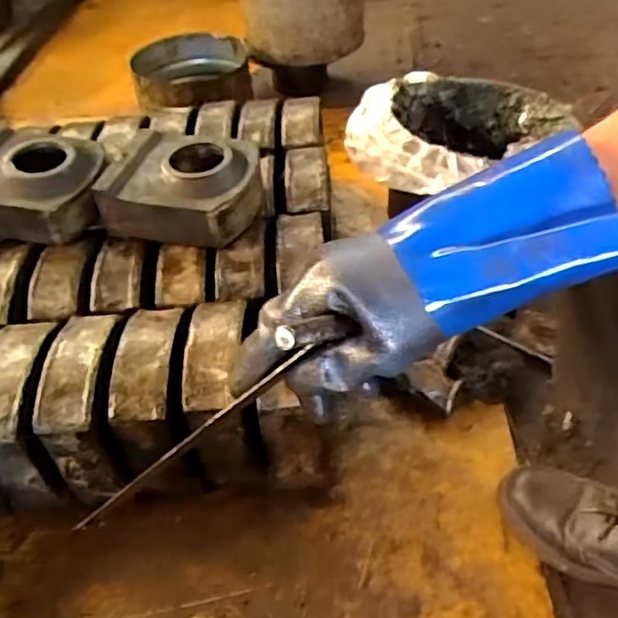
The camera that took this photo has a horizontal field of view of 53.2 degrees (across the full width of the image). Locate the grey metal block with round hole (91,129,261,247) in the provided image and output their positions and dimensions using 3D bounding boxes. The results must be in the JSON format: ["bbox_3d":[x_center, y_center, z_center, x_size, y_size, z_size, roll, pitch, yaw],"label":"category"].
[{"bbox_3d":[-0.163,-0.163,0.819,0.199,0.085,0.164,5,46,12],"label":"grey metal block with round hole"}]

